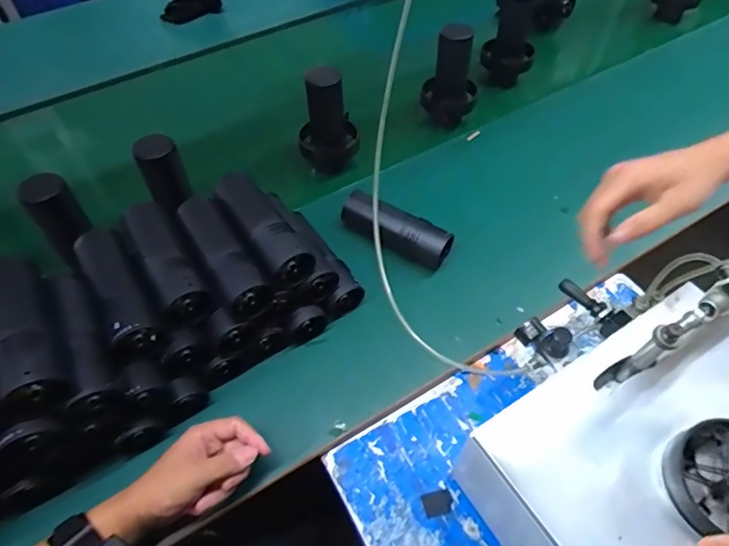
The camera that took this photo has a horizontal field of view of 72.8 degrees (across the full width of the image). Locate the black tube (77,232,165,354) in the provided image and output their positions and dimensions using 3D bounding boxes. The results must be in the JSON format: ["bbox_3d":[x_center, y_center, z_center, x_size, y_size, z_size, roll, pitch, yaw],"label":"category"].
[{"bbox_3d":[-0.273,0.015,0.541,0.053,0.042,0.155,-33,62,-19],"label":"black tube"}]

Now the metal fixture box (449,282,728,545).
[{"bbox_3d":[0.299,0.221,0.475,0.288,0.167,0.294,-28,60,-17],"label":"metal fixture box"}]

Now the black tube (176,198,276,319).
[{"bbox_3d":[-0.168,-0.024,0.576,0.050,0.052,0.162,-29,60,-17],"label":"black tube"}]

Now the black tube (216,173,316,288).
[{"bbox_3d":[-0.127,-0.061,0.602,0.053,0.048,0.169,-31,61,-18],"label":"black tube"}]

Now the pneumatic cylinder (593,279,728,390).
[{"bbox_3d":[0.320,0.033,0.457,0.236,0.076,0.023,-36,61,2],"label":"pneumatic cylinder"}]

